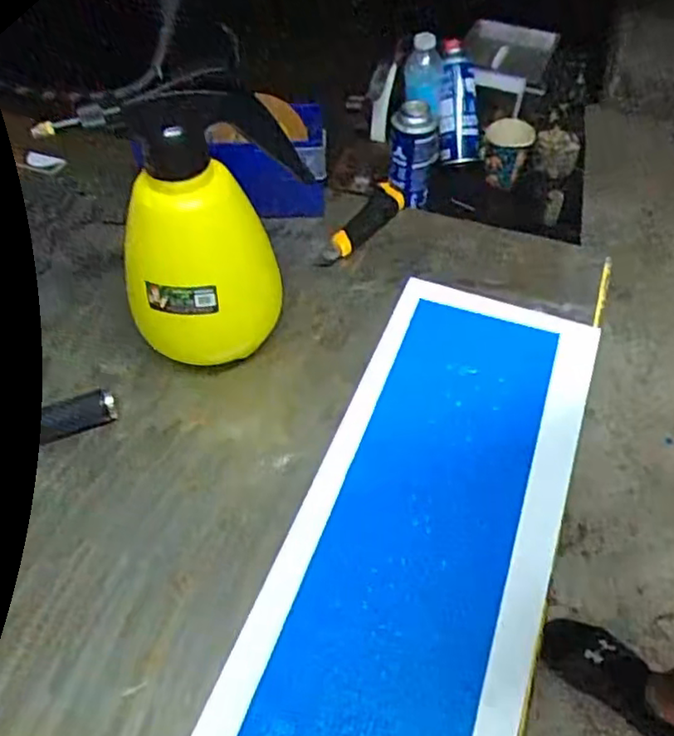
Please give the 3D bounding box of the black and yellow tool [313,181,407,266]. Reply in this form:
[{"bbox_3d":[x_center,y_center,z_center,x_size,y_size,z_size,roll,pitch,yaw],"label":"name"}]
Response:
[{"bbox_3d":[0.027,-0.167,0.778,0.039,0.033,0.158,25,55,21],"label":"black and yellow tool"}]

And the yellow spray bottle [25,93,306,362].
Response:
[{"bbox_3d":[-0.115,-0.113,0.570,0.127,0.264,0.150,18,53,16],"label":"yellow spray bottle"}]

